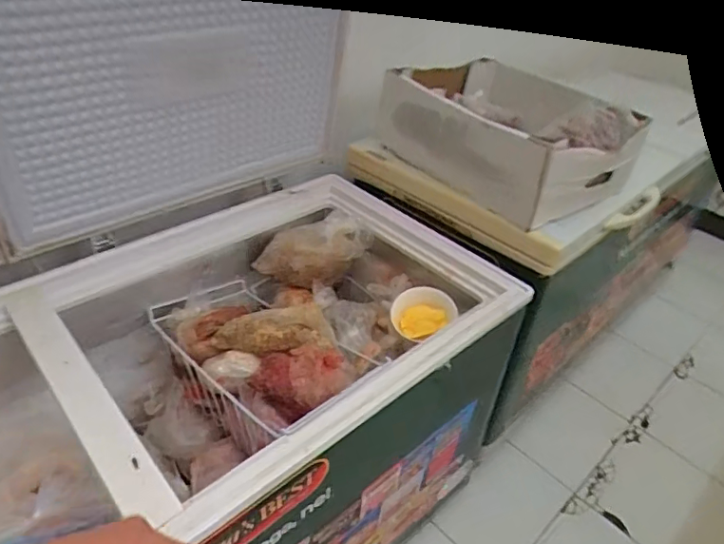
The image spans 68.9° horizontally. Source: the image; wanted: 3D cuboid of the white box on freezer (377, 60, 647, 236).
[{"bbox_3d":[0.364,-0.350,1.332,0.387,0.200,0.544,-25,46,-33],"label":"white box on freezer"}]

